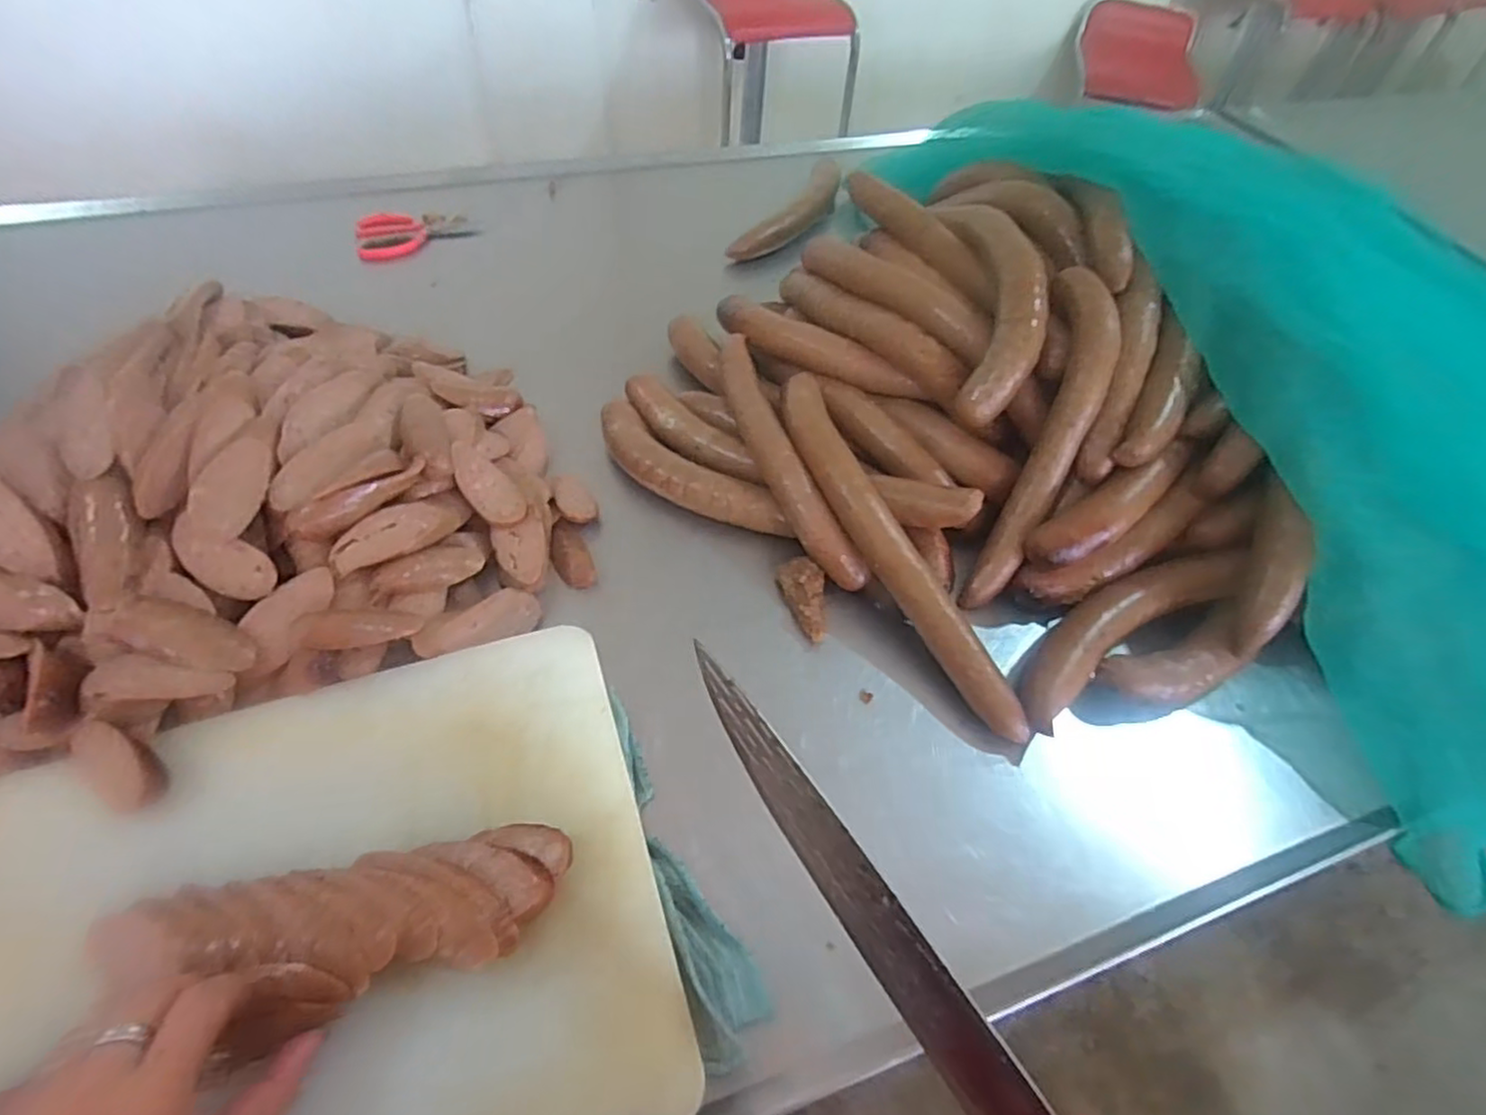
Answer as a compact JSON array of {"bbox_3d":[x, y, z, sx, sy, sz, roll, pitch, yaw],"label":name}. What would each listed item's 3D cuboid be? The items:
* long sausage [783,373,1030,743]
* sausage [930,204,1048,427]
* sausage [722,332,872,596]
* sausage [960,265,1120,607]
[{"bbox_3d":[0.111,-0.017,0.538,0.055,0.045,0.349,-21,69,-20],"label":"long sausage"},{"bbox_3d":[0.215,-0.227,0.586,0.059,0.062,0.238,5,66,-1],"label":"sausage"},{"bbox_3d":[0.028,-0.094,0.590,0.045,0.041,0.271,-16,57,-16],"label":"sausage"},{"bbox_3d":[0.244,-0.096,0.561,0.052,0.050,0.288,20,94,11],"label":"sausage"}]

